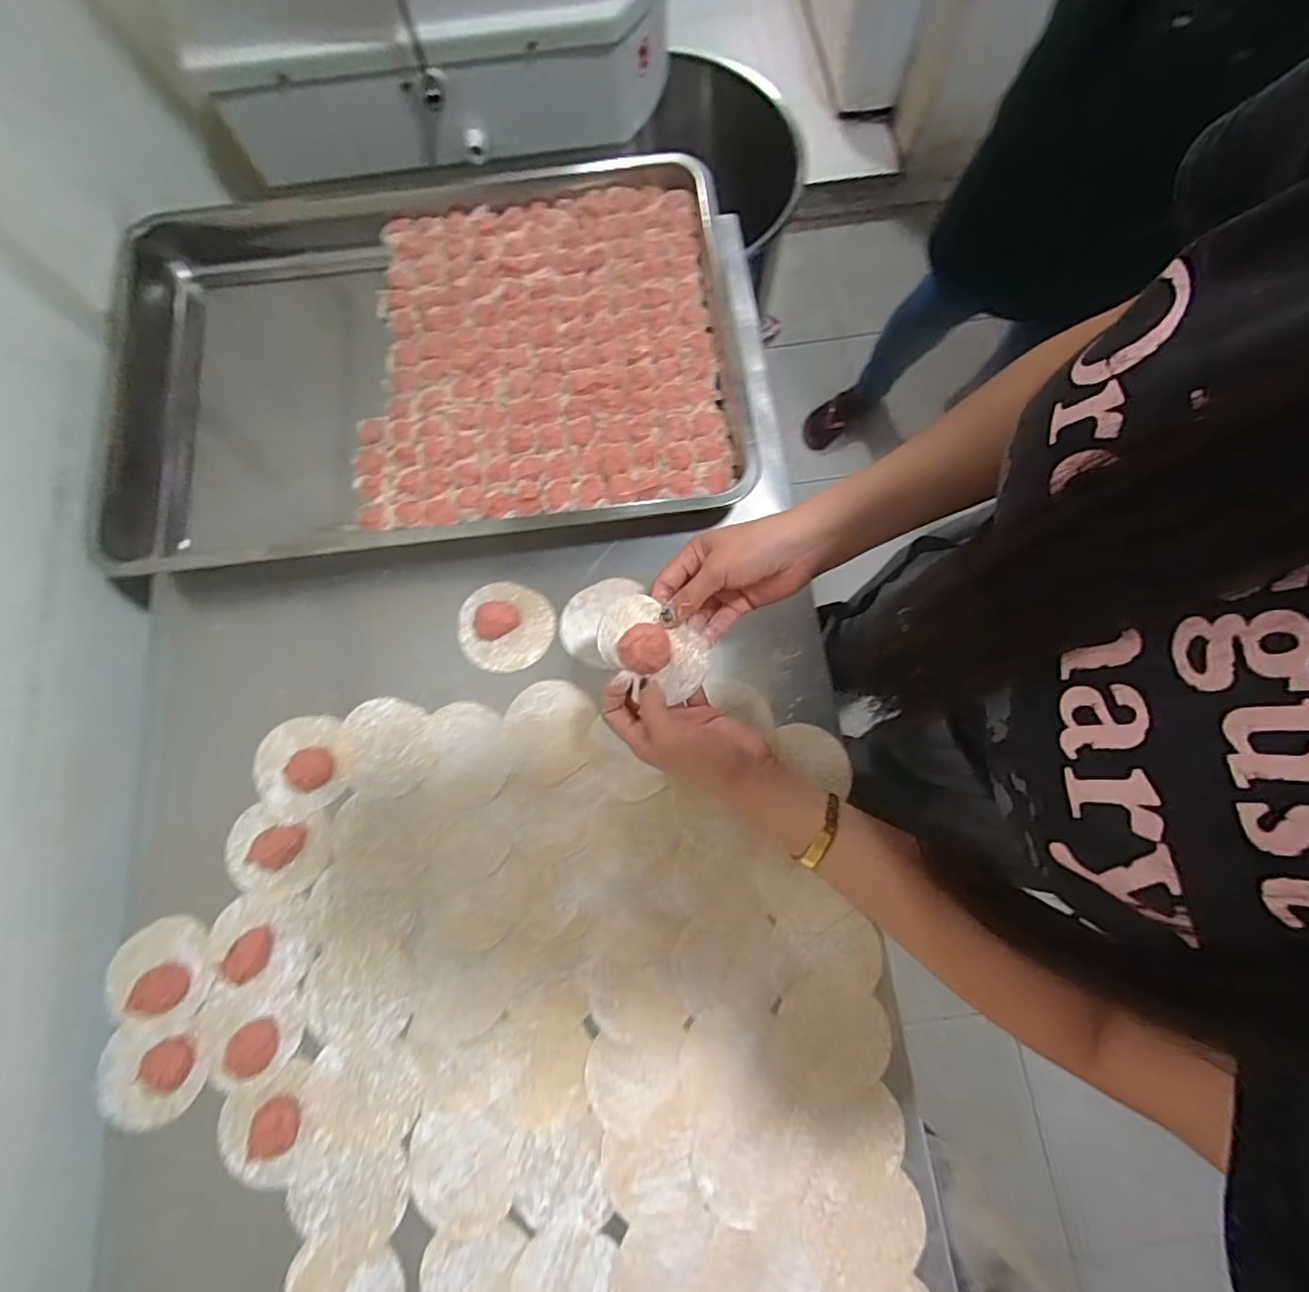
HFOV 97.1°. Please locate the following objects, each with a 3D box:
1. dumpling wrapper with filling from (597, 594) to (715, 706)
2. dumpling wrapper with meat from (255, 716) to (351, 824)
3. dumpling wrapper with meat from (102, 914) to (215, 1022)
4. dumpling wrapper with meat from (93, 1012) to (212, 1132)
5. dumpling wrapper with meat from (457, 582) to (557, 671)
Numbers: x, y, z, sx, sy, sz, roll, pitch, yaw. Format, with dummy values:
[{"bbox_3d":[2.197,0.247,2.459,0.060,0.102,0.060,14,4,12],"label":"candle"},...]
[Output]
[{"bbox_3d":[0.000,-0.004,0.409,0.082,0.037,0.055,26,78,8],"label":"dumpling wrapper with filling"},{"bbox_3d":[-0.303,0.102,0.491,0.074,0.016,0.080,0,75,2],"label":"dumpling wrapper with meat"},{"bbox_3d":[-0.395,0.256,0.453,0.090,0.015,0.072,-11,75,-1],"label":"dumpling wrapper with meat"},{"bbox_3d":[-0.389,0.326,0.440,0.092,0.024,0.075,-5,75,0],"label":"dumpling wrapper with meat"},{"bbox_3d":[-0.135,-0.019,0.518,0.088,0.017,0.080,0,75,2],"label":"dumpling wrapper with meat"}]

